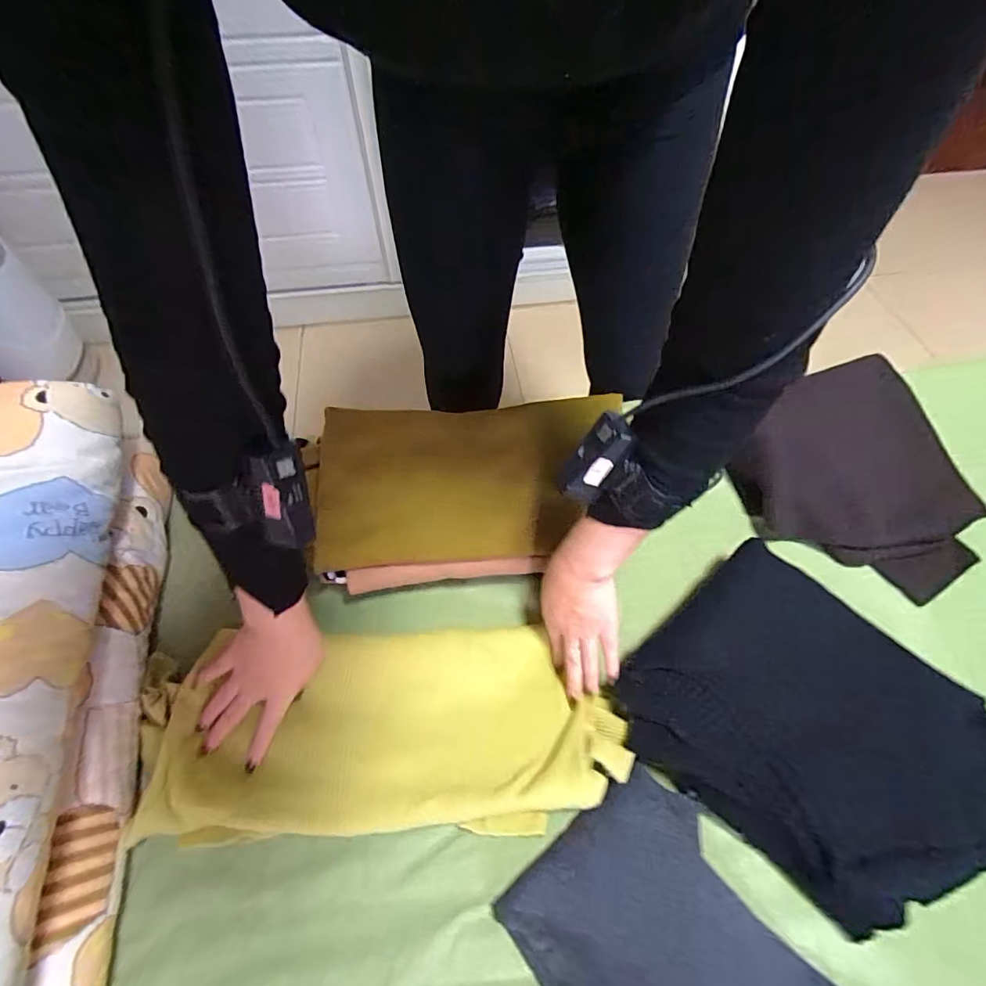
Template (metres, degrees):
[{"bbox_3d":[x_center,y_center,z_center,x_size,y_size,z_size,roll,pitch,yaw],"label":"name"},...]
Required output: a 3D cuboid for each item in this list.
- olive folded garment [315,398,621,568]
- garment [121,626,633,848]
[{"bbox_3d":[-0.023,-0.019,0.526,0.352,0.044,0.177,-2,73,-9],"label":"olive folded garment"},{"bbox_3d":[-0.097,0.229,0.471,0.428,0.054,0.169,-3,57,-3],"label":"garment"}]

